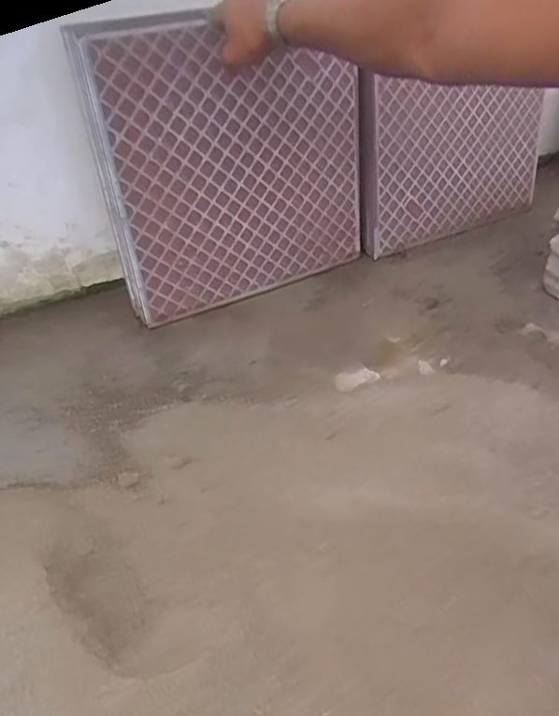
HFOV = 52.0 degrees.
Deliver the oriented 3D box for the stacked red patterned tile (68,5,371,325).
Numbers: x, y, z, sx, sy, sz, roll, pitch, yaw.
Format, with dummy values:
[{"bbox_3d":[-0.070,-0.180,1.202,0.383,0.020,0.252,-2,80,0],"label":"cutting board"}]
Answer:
[{"bbox_3d":[-0.055,-0.283,0.838,0.402,0.383,0.057,-22,29,-25],"label":"stacked red patterned tile"}]

